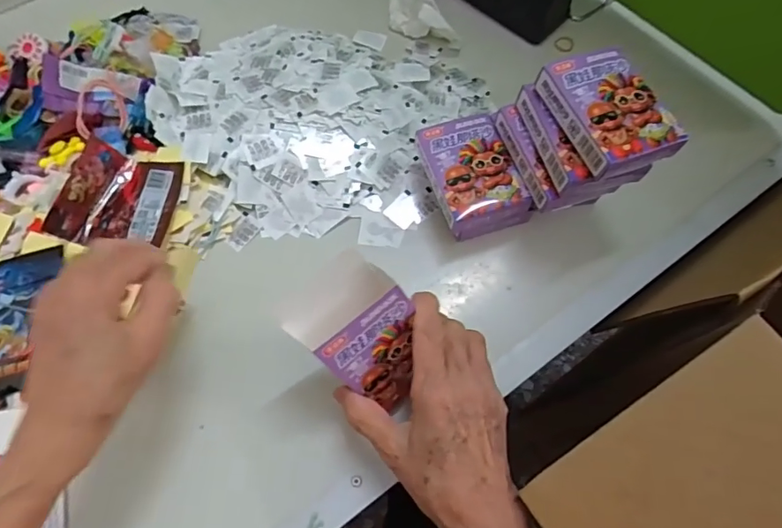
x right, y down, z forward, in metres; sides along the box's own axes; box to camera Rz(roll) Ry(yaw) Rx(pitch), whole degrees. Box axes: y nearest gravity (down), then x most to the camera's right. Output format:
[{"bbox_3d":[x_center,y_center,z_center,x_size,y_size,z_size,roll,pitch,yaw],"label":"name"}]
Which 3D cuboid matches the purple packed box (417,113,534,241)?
[{"bbox_3d":[0.067,-0.074,0.427,0.071,0.042,0.090,-15,67,-9],"label":"purple packed box"}]

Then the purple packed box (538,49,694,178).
[{"bbox_3d":[0.156,-0.109,0.360,0.067,0.021,0.090,-20,68,-11],"label":"purple packed box"}]

